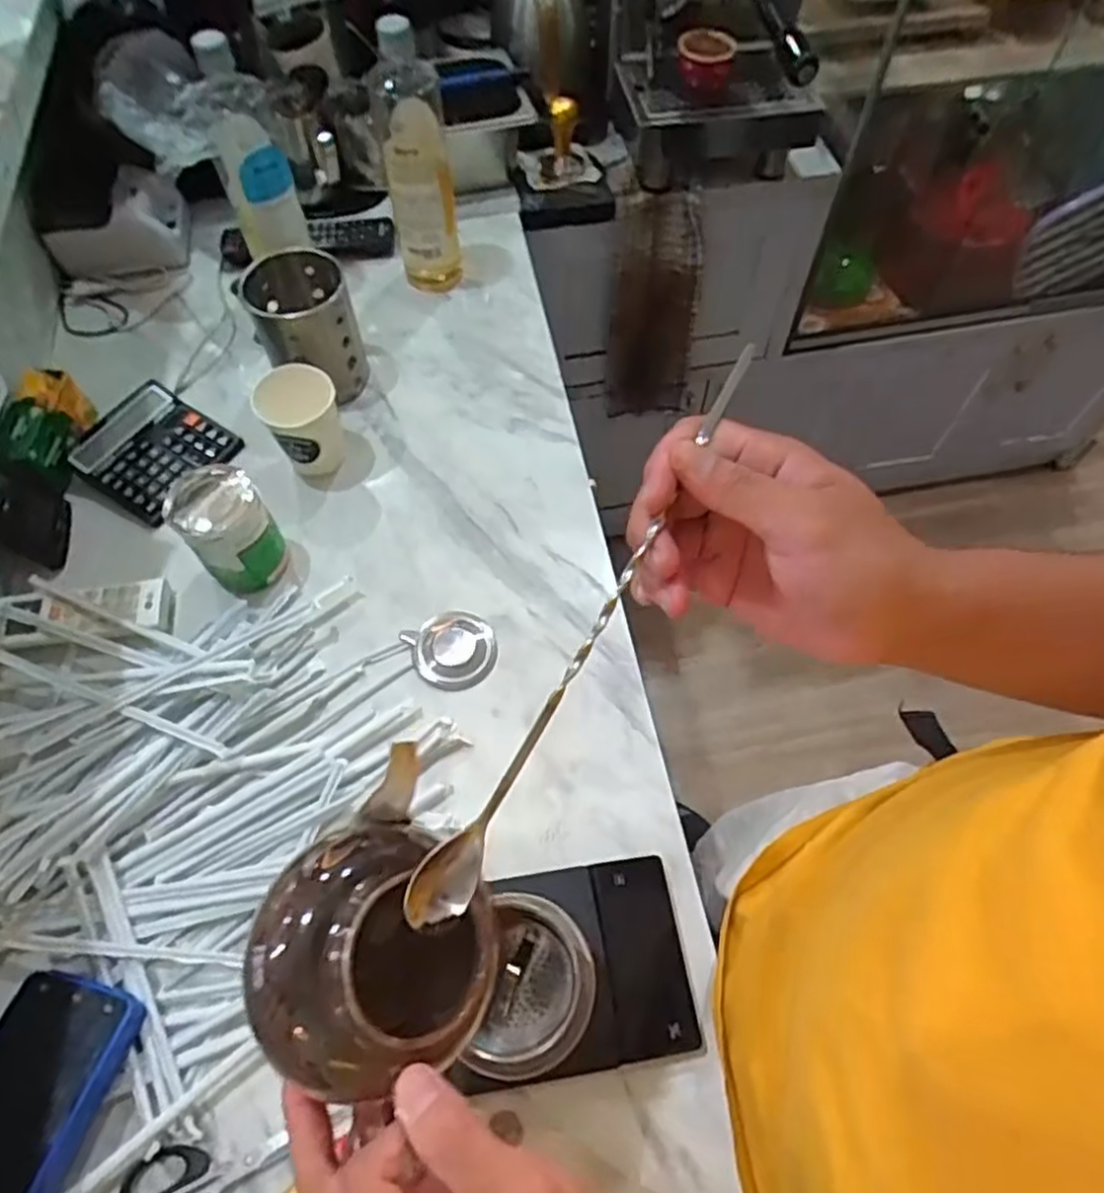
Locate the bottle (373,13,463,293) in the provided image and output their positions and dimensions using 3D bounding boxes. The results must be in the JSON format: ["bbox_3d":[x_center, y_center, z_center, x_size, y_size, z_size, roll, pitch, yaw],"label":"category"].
[{"bbox_3d":[-0.143,-0.463,0.807,0.070,0.262,0.061,-8,61,-5],"label":"bottle"}]

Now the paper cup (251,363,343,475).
[{"bbox_3d":[-0.245,-0.171,0.736,0.073,0.088,0.074,0,60,-1],"label":"paper cup"}]

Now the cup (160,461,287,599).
[{"bbox_3d":[-0.288,-0.056,0.671,0.073,0.104,0.069,0,60,-1],"label":"cup"}]

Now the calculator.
[{"bbox_3d":[-0.412,-0.152,0.765,0.128,0.022,0.125,31,64,16],"label":"calculator"}]

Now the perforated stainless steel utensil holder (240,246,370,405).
[{"bbox_3d":[-0.253,-0.280,0.781,0.093,0.138,0.095,-15,61,-9],"label":"perforated stainless steel utensil holder"}]

